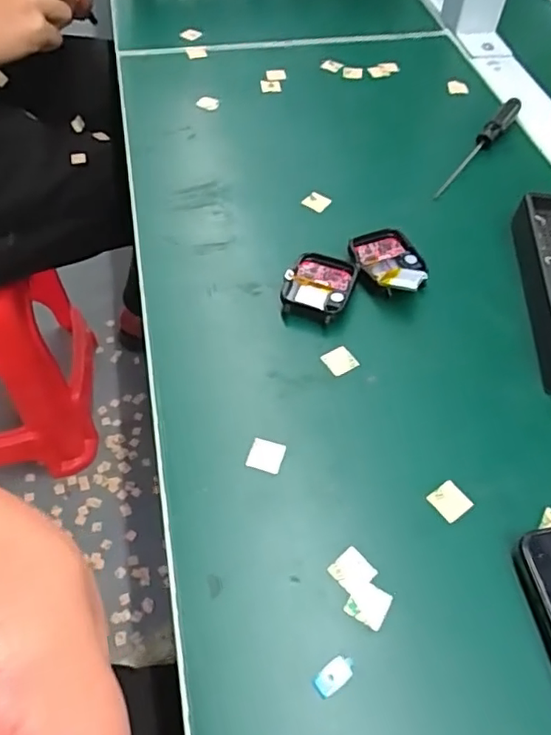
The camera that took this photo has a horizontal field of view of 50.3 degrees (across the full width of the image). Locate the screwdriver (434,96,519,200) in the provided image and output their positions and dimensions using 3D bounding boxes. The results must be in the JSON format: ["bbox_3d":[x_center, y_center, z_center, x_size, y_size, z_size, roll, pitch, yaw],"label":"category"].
[{"bbox_3d":[0.148,-0.159,0.422,0.011,0.012,0.127,30,59,20],"label":"screwdriver"}]

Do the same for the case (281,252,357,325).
[{"bbox_3d":[0.024,-0.045,0.337,0.036,0.012,0.043,16,55,11],"label":"case"}]

